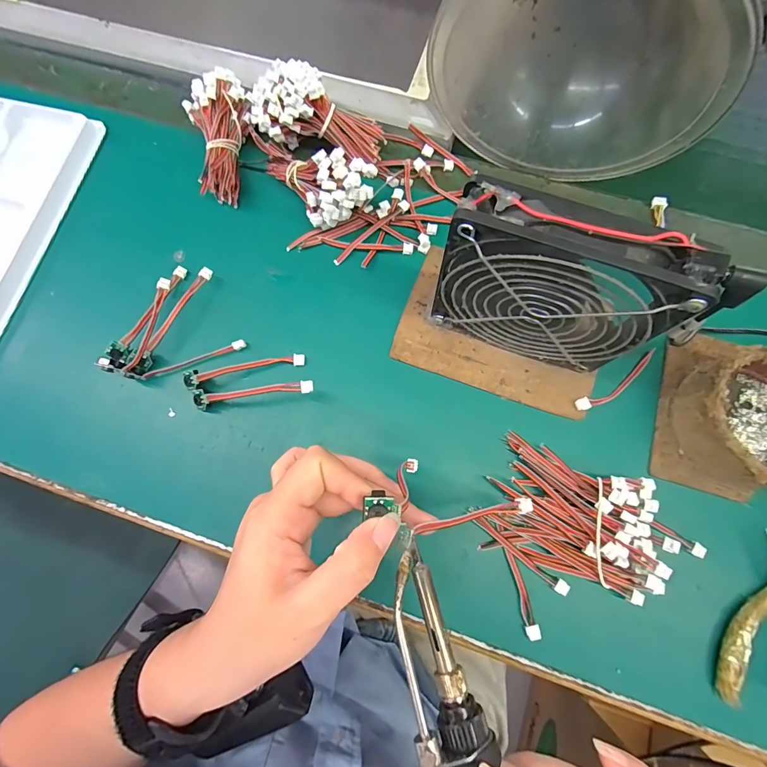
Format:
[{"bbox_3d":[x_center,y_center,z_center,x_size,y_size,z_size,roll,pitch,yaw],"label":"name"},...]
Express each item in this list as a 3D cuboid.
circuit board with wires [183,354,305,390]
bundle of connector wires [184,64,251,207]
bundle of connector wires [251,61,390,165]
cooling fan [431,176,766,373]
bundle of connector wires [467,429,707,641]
[{"bbox_3d":[-0.099,-0.008,0.283,0.083,0.019,0.012,-11,76,-1],"label":"circuit board with wires"},{"bbox_3d":[-0.134,-0.194,0.315,0.045,0.025,0.095,2,97,2],"label":"bundle of connector wires"},{"bbox_3d":[-0.050,-0.211,0.311,0.105,0.053,0.049,15,76,-17],"label":"bundle of connector wires"},{"bbox_3d":[0.095,-0.047,0.228,0.125,0.130,0.026,20,78,6],"label":"cooling fan"},{"bbox_3d":[0.122,0.103,0.243,0.122,0.024,0.105,22,78,7],"label":"bundle of connector wires"}]

